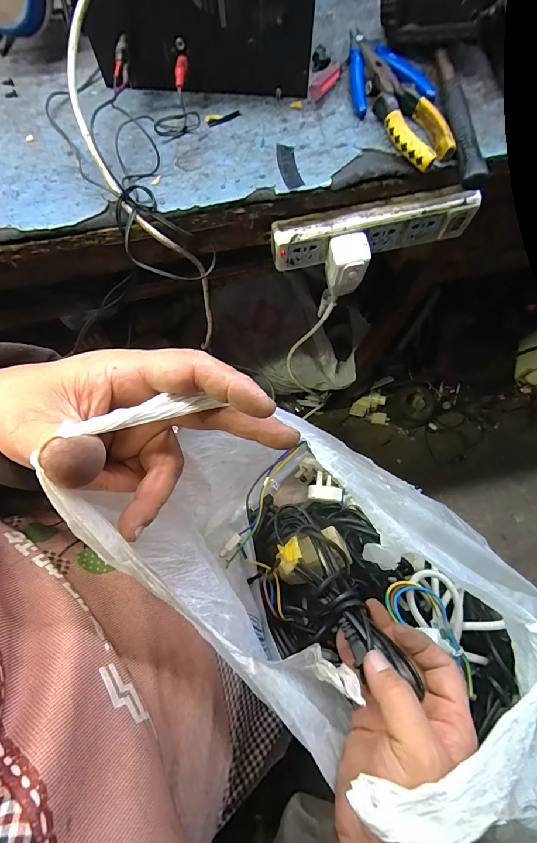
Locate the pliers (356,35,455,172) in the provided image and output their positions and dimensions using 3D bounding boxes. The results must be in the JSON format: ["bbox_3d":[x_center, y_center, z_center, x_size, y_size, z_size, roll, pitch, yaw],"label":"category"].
[{"bbox_3d":[0.118,-0.312,0.353,0.046,0.020,0.174,-22,73,-7],"label":"pliers"}]

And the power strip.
[{"bbox_3d":[0.105,-0.201,0.384,0.208,0.050,0.028,-12,72,-3],"label":"power strip"}]

